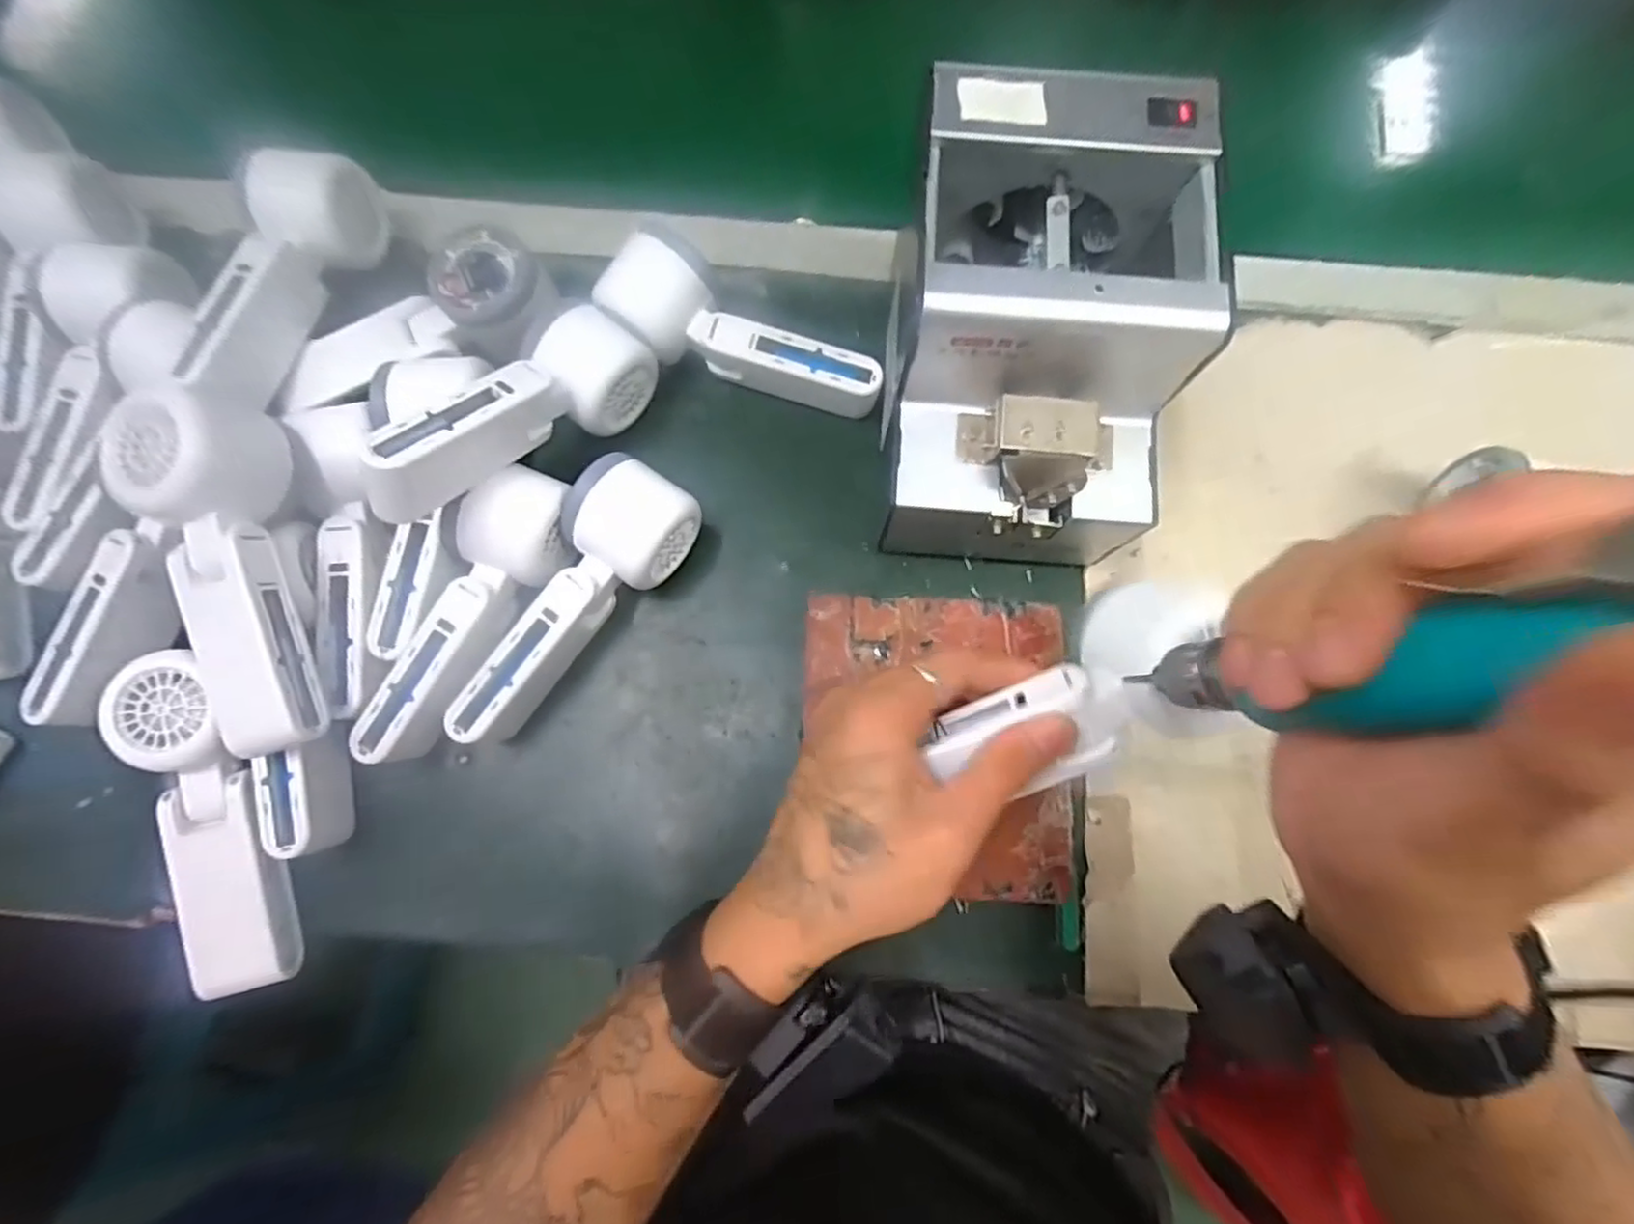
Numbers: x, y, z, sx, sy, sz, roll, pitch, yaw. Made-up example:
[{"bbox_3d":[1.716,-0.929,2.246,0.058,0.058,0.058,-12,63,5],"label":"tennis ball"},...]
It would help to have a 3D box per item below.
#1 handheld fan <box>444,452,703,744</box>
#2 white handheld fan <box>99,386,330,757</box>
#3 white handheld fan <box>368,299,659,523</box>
[{"bbox_3d":[-0.126,-0.001,0.364,0.058,0.051,0.164,30,79,6],"label":"handheld fan"},{"bbox_3d":[-0.275,-0.016,0.324,0.057,0.044,0.166,-11,95,-3],"label":"white handheld fan"},{"bbox_3d":[-0.154,-0.100,0.349,0.050,0.048,0.171,36,52,7],"label":"white handheld fan"}]

